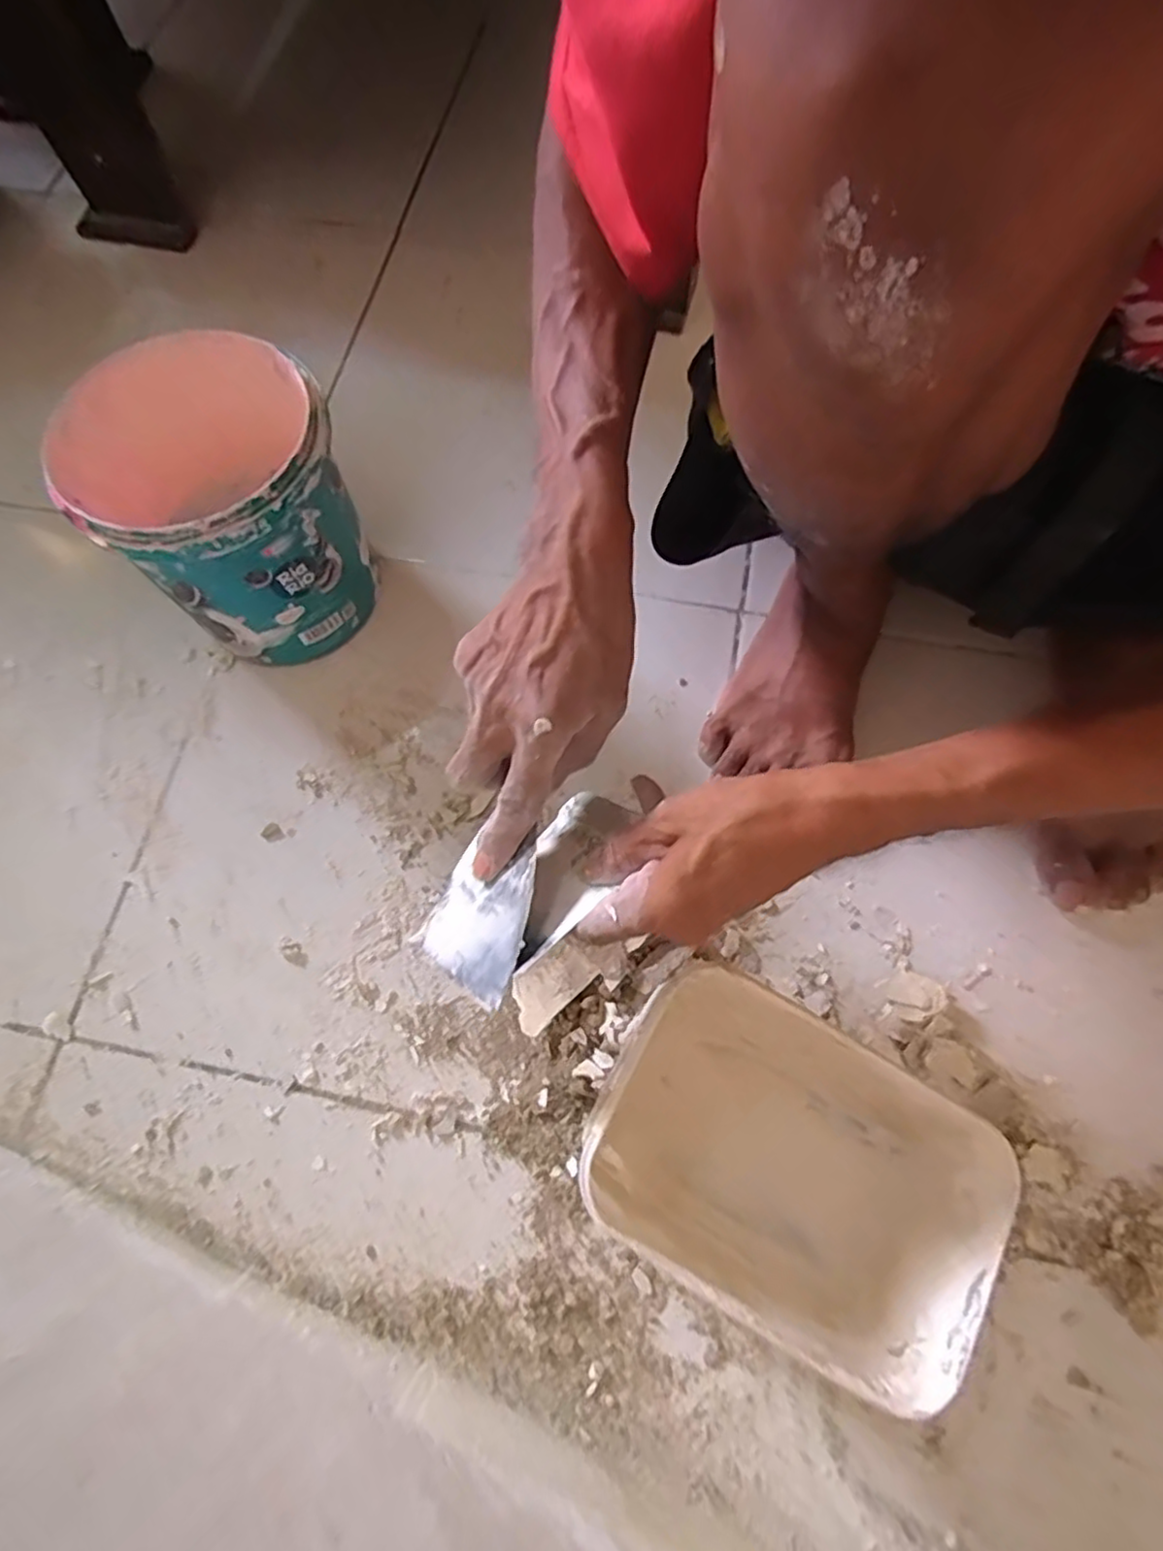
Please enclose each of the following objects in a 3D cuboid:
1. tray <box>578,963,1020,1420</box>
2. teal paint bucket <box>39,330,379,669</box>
[{"bbox_3d":[0.108,0.200,0.365,0.188,0.099,0.149,22,72,9],"label":"tray"},{"bbox_3d":[-0.226,-0.169,0.466,0.151,0.163,0.138,0,70,1],"label":"teal paint bucket"}]

